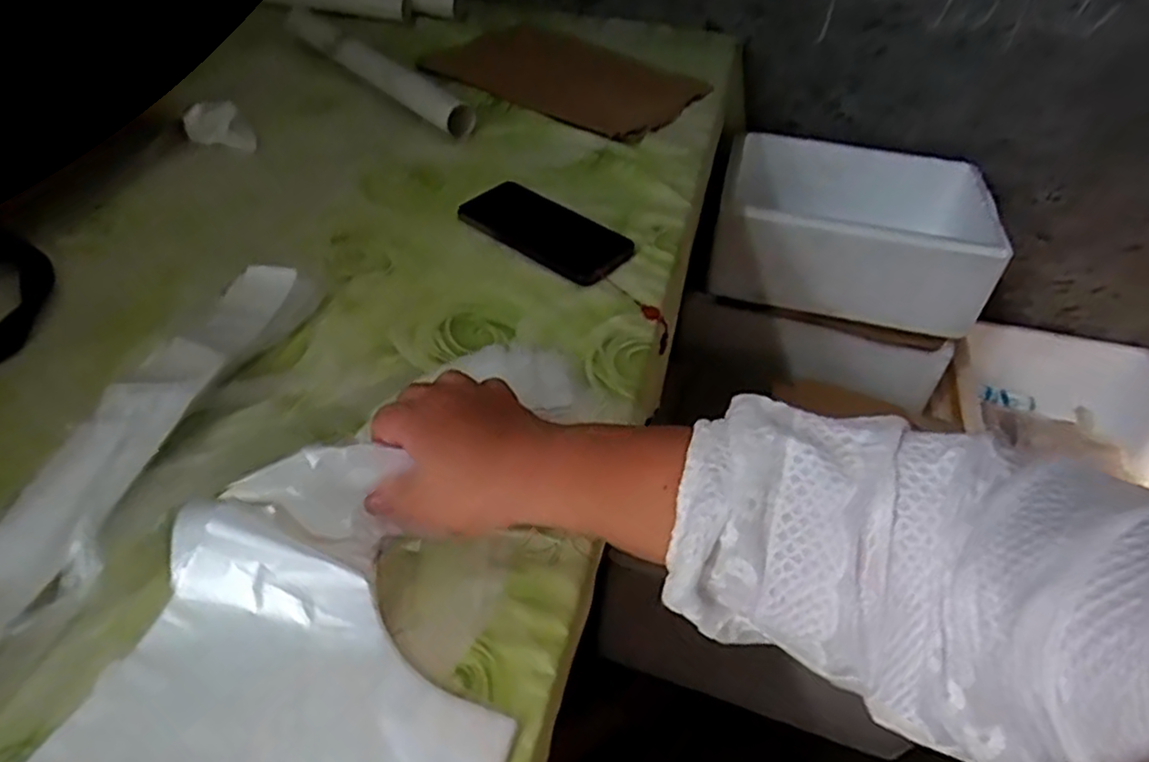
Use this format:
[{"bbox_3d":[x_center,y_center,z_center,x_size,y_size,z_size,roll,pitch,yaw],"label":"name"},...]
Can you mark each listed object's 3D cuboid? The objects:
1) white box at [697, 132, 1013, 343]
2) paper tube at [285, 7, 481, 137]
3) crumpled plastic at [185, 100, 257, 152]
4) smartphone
[{"bbox_3d":[0.409,-0.218,1.060,0.380,0.153,0.245,13,46,9],"label":"white box"},{"bbox_3d":[-0.246,-0.380,0.852,0.046,0.047,0.370,-31,55,-30],"label":"paper tube"},{"bbox_3d":[-0.376,-0.267,0.749,0.060,0.029,0.066,-21,50,-23],"label":"crumpled plastic"},{"bbox_3d":[-0.027,-0.141,0.663,0.165,0.015,0.076,33,52,26],"label":"smartphone"}]

